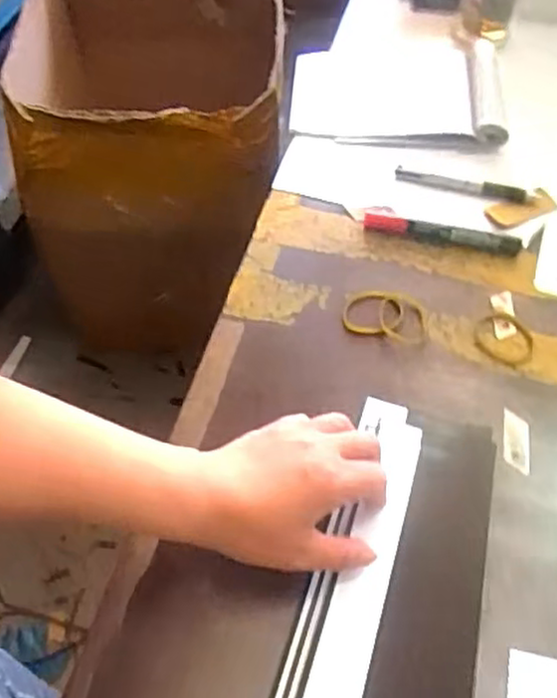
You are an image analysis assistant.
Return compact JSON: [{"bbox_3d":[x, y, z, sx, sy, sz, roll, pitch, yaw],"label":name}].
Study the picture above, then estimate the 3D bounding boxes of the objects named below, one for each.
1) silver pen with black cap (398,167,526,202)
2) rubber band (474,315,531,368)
[{"bbox_3d":[0.177,-0.161,0.695,0.123,0.016,0.020,15,59,9],"label":"silver pen with black cap"},{"bbox_3d":[0.186,-0.008,0.586,0.047,0.004,0.043,29,62,17],"label":"rubber band"}]

